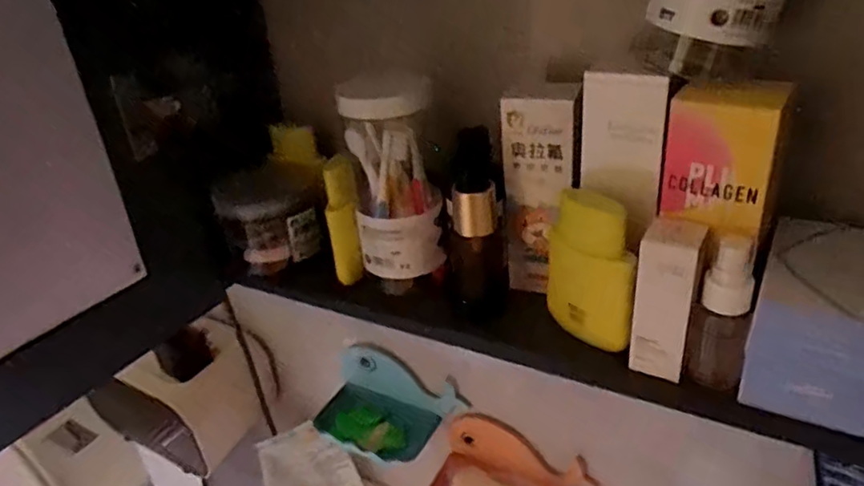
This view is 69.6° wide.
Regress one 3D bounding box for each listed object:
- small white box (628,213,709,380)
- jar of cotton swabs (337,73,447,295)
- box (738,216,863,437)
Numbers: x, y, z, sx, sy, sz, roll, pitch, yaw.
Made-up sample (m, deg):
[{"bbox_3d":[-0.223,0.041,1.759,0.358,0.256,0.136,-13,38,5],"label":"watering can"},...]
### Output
[{"bbox_3d":[0.133,0.033,0.351,0.028,0.089,0.026,14,35,31],"label":"small white box"},{"bbox_3d":[-0.025,-0.040,0.437,0.058,0.144,0.054,-7,30,-2],"label":"jar of cotton swabs"},{"bbox_3d":[0.214,0.040,0.341,0.062,0.076,0.091,14,35,30],"label":"box"}]

